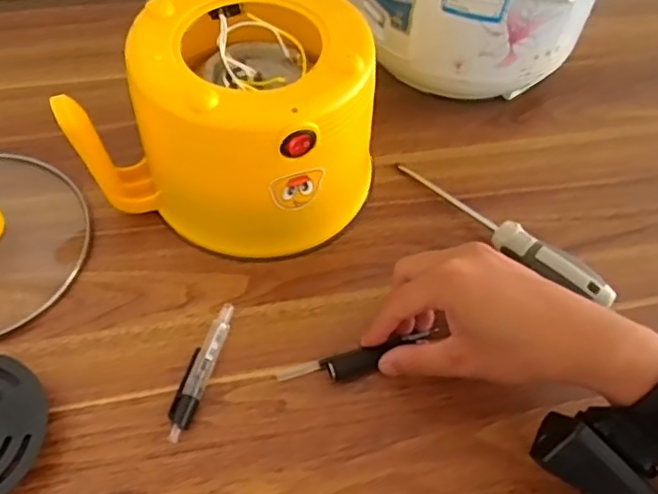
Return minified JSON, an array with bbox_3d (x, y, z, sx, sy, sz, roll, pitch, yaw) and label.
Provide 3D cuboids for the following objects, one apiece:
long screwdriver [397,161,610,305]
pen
[{"bbox_3d":[0.119,-0.013,0.442,0.018,0.031,0.177,-36,64,-26],"label":"long screwdriver"},{"bbox_3d":[-0.078,0.075,0.377,0.014,0.011,0.089,14,54,7],"label":"pen"}]

